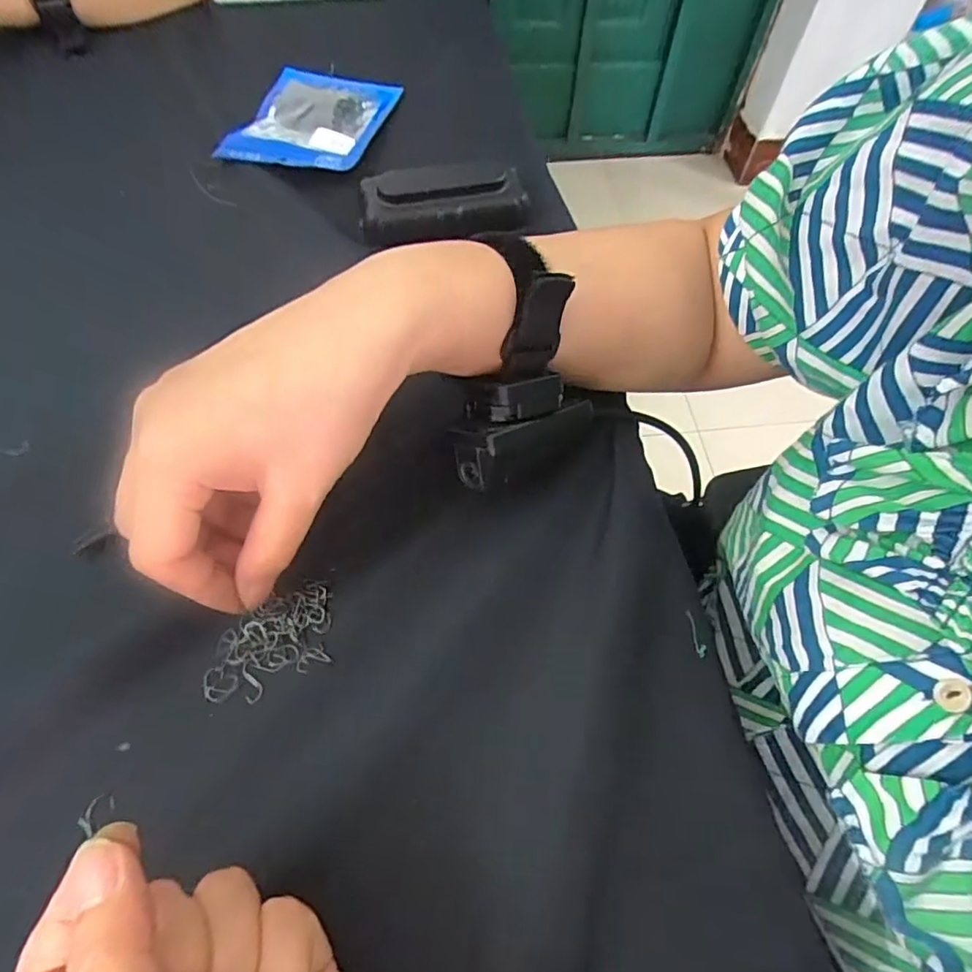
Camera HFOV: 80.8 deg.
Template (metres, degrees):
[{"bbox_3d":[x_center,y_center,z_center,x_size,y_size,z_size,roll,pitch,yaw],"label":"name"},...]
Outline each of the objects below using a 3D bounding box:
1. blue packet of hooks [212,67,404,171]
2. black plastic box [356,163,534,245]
[{"bbox_3d":[-0.129,-0.280,0.434,0.106,0.011,0.135,11,61,5],"label":"blue packet of hooks"},{"bbox_3d":[-0.028,-0.186,0.371,0.107,0.029,0.039,-3,61,-3],"label":"black plastic box"}]

